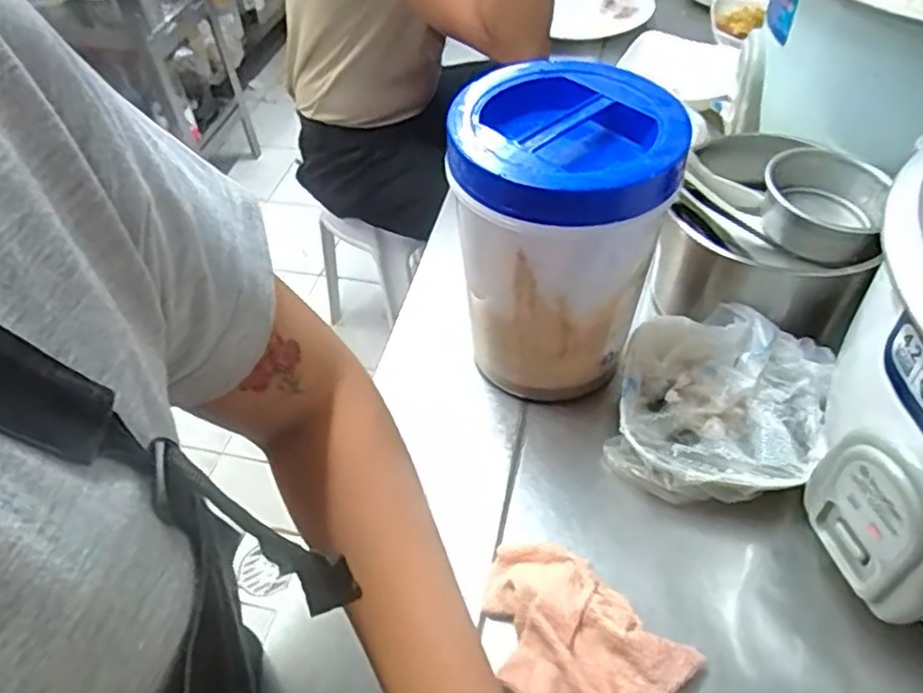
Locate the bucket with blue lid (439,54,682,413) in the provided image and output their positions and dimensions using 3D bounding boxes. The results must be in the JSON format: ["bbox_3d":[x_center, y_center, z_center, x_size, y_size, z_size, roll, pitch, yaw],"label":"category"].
[{"bbox_3d":[0.079,-0.066,0.549,0.141,0.242,0.141,-2,48,3],"label":"bucket with blue lid"}]

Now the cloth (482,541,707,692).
[{"bbox_3d":[0.068,0.192,0.461,0.096,0.040,0.136,-35,54,-24],"label":"cloth"}]

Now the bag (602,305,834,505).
[{"bbox_3d":[0.203,0.050,0.556,0.154,0.071,0.159,13,50,16],"label":"bag"}]

